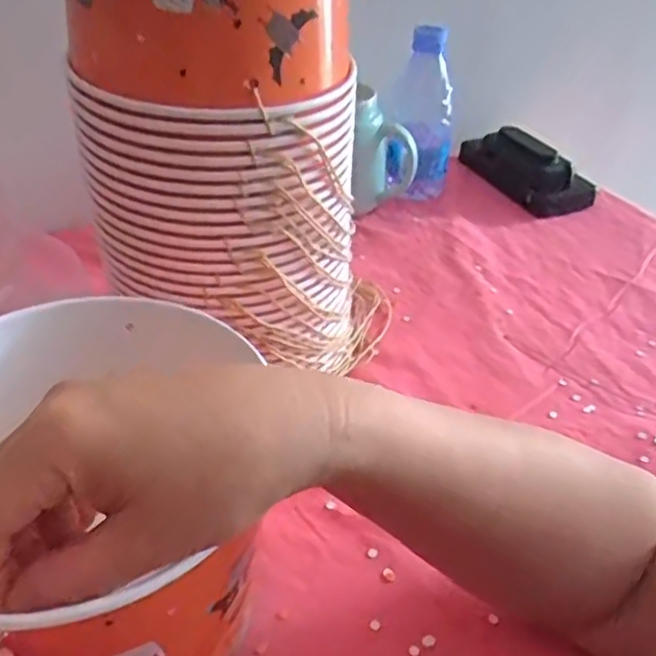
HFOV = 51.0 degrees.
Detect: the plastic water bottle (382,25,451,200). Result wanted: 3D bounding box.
[{"bbox_3d":[0.086,-0.211,0.675,0.079,0.152,0.056,19,42,18],"label":"plastic water bottle"}]

